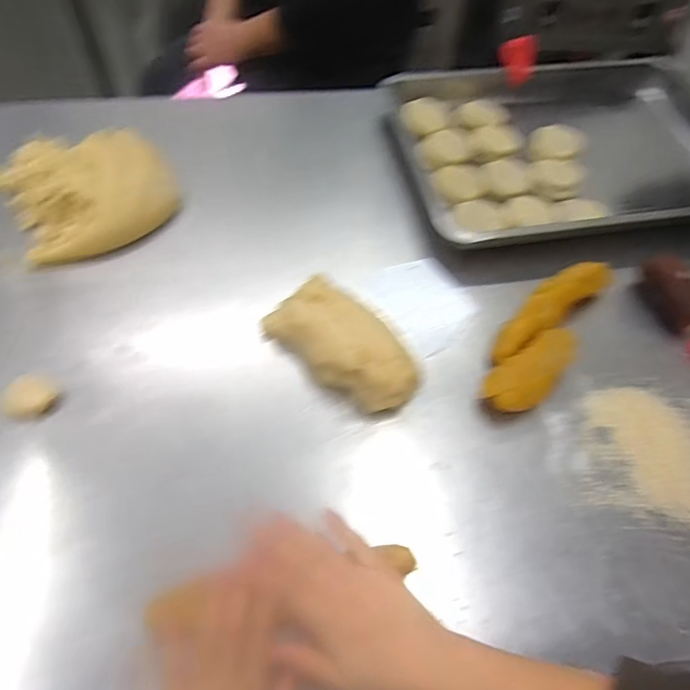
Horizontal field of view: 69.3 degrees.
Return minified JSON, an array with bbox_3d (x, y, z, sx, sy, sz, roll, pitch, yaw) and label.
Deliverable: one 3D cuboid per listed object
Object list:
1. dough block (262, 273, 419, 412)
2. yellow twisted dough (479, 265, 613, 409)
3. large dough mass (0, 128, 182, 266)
[{"bbox_3d":[0.004,-0.007,0.503,0.162,0.054,0.091,39,63,20],"label":"dough block"},{"bbox_3d":[0.214,-0.023,0.524,0.065,0.031,0.219,34,61,17],"label":"yellow twisted dough"},{"bbox_3d":[-0.305,-0.181,0.613,0.189,0.070,0.141,-26,62,-19],"label":"large dough mass"}]

